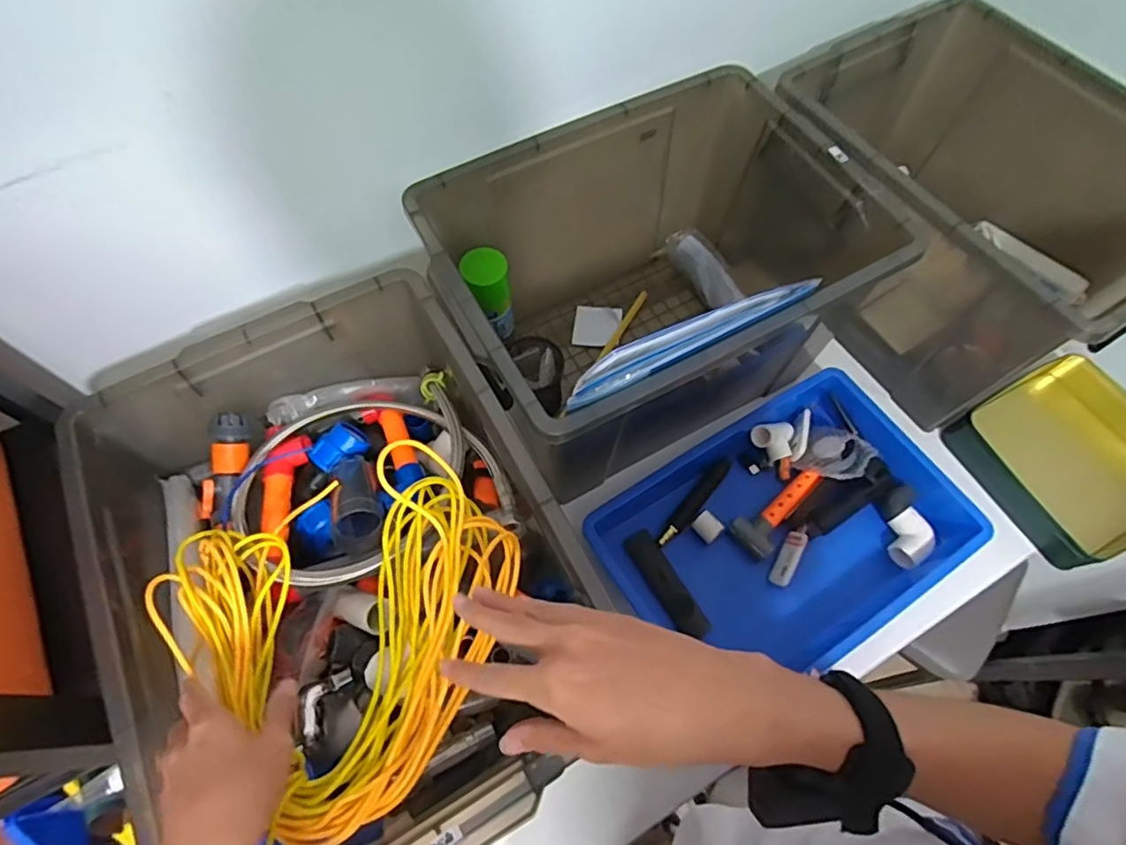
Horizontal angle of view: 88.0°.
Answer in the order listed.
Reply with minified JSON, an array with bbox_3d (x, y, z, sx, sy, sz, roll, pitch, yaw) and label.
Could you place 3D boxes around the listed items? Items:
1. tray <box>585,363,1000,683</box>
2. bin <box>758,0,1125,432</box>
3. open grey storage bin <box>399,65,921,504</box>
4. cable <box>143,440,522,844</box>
[{"bbox_3d":[0.278,0.147,0.764,0.430,0.083,0.320,-29,68,-14],"label":"tray"},{"bbox_3d":[0.555,-0.302,0.841,0.413,0.304,0.507,-34,69,-15],"label":"bin"},{"bbox_3d":[0.111,-0.163,0.792,0.508,0.337,0.356,-28,67,-13],"label":"open grey storage bin"},{"bbox_3d":[-0.172,0.143,0.473,0.252,0.066,0.264,-38,70,-17],"label":"cable"}]

